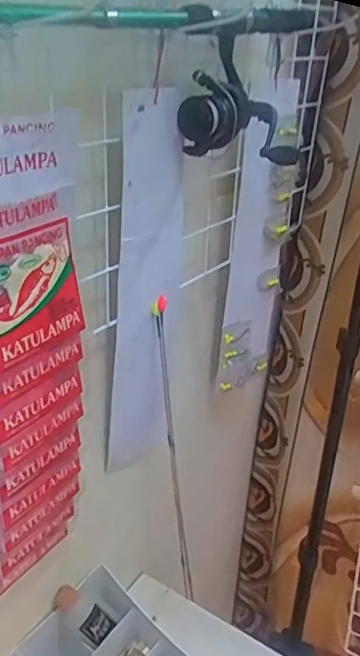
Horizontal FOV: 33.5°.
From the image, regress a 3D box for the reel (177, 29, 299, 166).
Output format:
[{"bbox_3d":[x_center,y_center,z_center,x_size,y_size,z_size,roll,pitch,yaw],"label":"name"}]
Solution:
[{"bbox_3d":[0.064,-0.222,0.594,0.118,0.101,0.071,9,28,11],"label":"reel"}]

